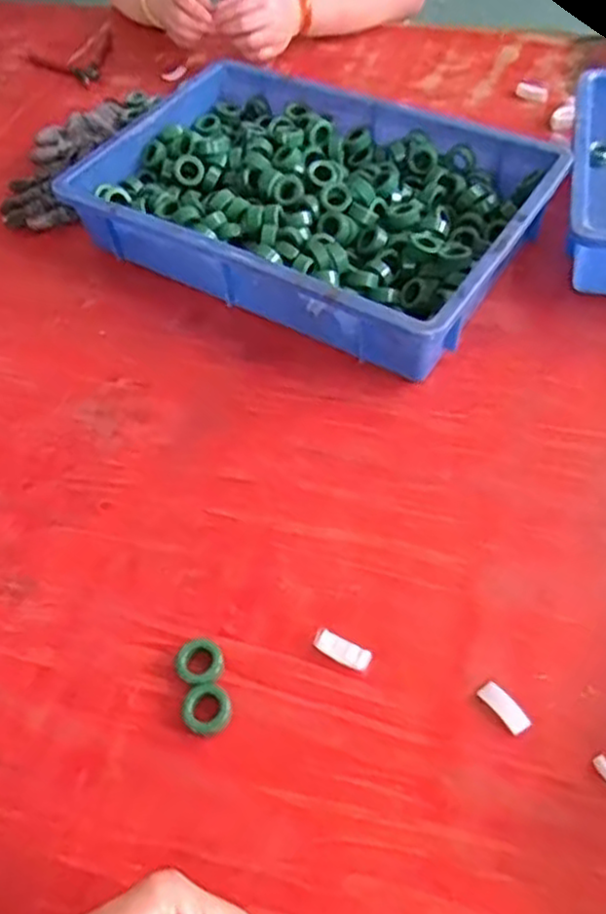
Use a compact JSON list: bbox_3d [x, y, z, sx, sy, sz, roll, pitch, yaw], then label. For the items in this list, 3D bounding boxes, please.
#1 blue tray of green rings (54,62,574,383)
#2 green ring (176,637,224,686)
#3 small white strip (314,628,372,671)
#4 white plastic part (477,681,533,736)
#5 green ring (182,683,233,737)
[{"bbox_3d":[0.007,-0.257,0.717,0.431,0.083,0.290,26,60,22],"label":"blue tray of green rings"},{"bbox_3d":[-0.069,0.140,0.472,0.030,0.015,0.030,-3,54,4],"label":"green ring"},{"bbox_3d":[0.027,0.130,0.470,0.039,0.012,0.016,26,59,8],"label":"small white strip"},{"bbox_3d":[0.128,0.159,0.445,0.014,0.004,0.034,-34,58,-18],"label":"white plastic part"},{"bbox_3d":[-0.062,0.164,0.451,0.029,0.012,0.030,-3,54,4],"label":"green ring"}]

